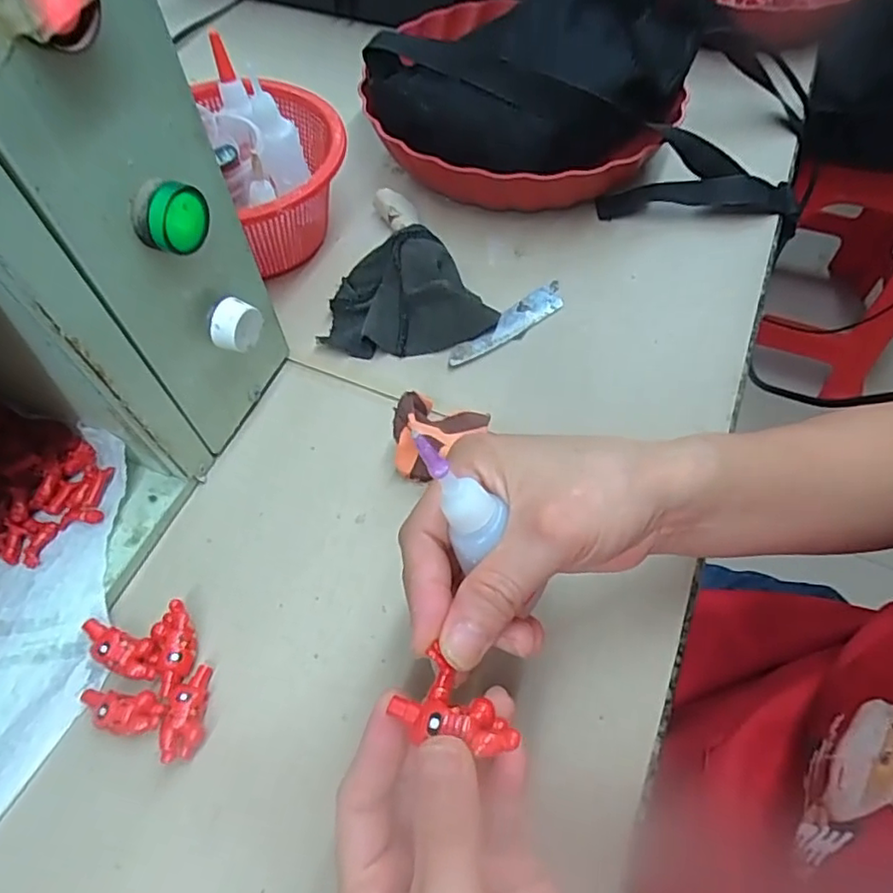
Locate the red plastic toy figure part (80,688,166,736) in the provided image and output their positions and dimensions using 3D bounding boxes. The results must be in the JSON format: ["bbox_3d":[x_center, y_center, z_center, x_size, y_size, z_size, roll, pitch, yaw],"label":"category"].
[{"bbox_3d":[-0.150,0.121,0.278,0.041,0.010,0.018,6,59,3],"label":"red plastic toy figure part"}]

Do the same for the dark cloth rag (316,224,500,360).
[{"bbox_3d":[-0.023,-0.099,0.395,0.105,0.043,0.077,14,60,8],"label":"dark cloth rag"}]

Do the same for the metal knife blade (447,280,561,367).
[{"bbox_3d":[0.042,-0.083,0.410,0.100,0.006,0.022,-34,65,-19],"label":"metal knife blade"}]

